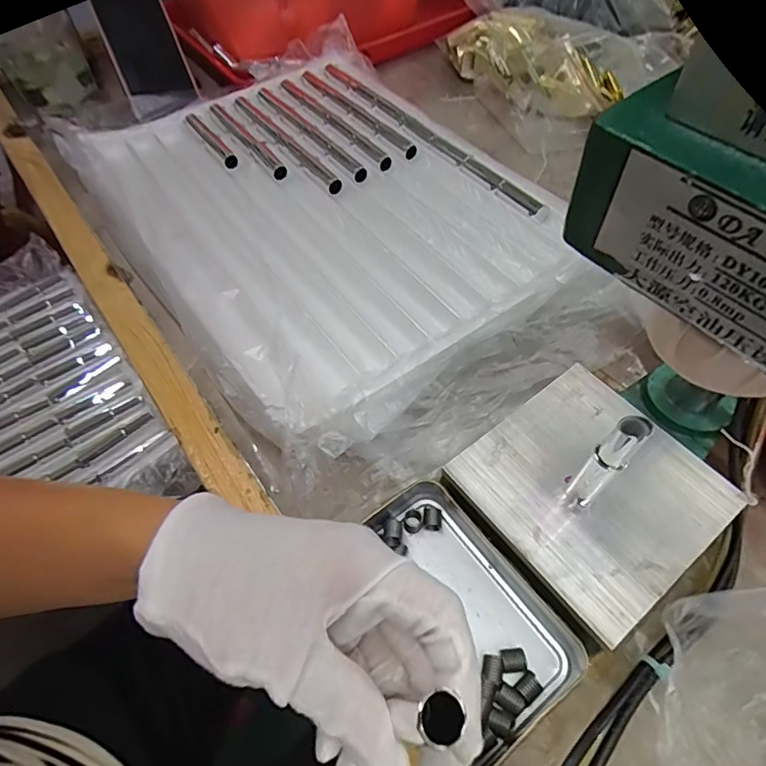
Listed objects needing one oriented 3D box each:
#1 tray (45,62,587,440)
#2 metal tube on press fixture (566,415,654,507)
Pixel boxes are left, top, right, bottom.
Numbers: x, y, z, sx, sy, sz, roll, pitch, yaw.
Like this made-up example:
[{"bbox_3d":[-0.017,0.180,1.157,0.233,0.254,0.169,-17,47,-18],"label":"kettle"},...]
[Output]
[{"bbox_3d":[-0.068,-0.173,0.466,0.319,0.042,0.427,-30,55,-20],"label":"tray"},{"bbox_3d":[0.111,0.042,0.252,0.018,0.073,0.014,37,64,23],"label":"metal tube on press fixture"}]

